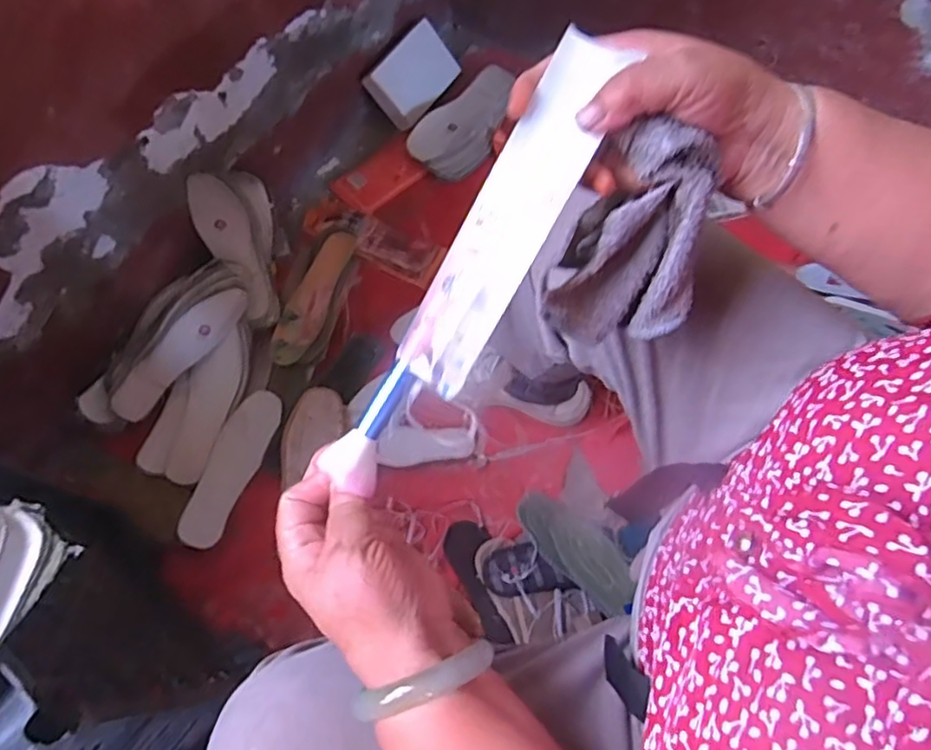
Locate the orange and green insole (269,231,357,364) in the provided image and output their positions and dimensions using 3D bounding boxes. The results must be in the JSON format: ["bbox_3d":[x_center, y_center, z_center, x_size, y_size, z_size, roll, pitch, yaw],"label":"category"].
[{"bbox_3d":[-0.217,-0.116,0.936,0.063,0.018,0.225,18,69,9],"label":"orange and green insole"}]

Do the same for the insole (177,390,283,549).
[{"bbox_3d":[-0.298,0.117,0.831,0.061,0.012,0.209,26,62,-14],"label":"insole"}]

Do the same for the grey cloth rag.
[{"bbox_3d":[0.093,-0.073,0.361,0.077,0.115,0.064,17,69,8],"label":"grey cloth rag"}]

